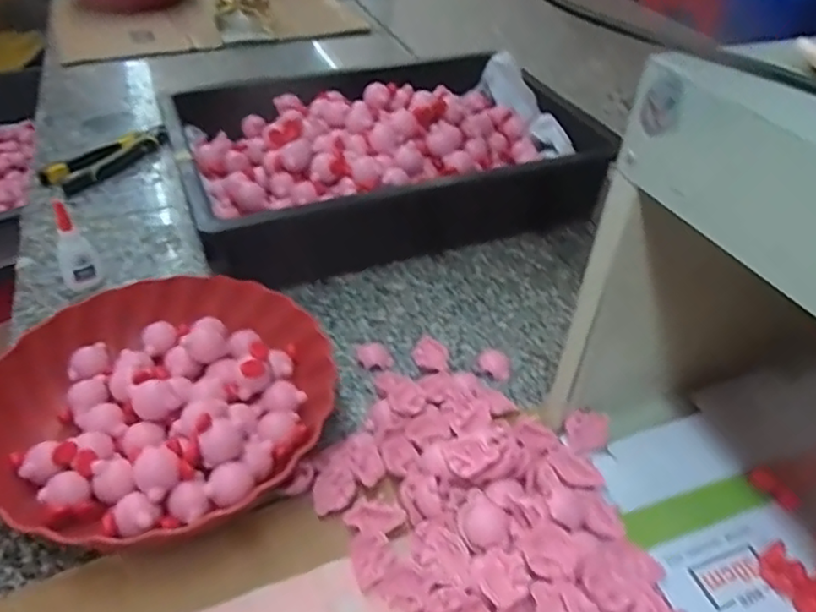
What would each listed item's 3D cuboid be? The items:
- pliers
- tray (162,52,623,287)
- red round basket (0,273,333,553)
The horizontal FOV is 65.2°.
[{"bbox_3d":[-0.371,-0.188,0.793,0.045,0.030,0.165,22,45,22],"label":"pliers"},{"bbox_3d":[-0.039,-0.173,0.727,0.413,0.116,0.293,-15,44,-18],"label":"tray"},{"bbox_3d":[-0.175,0.066,0.468,0.222,0.047,0.227,1,41,-1],"label":"red round basket"}]

